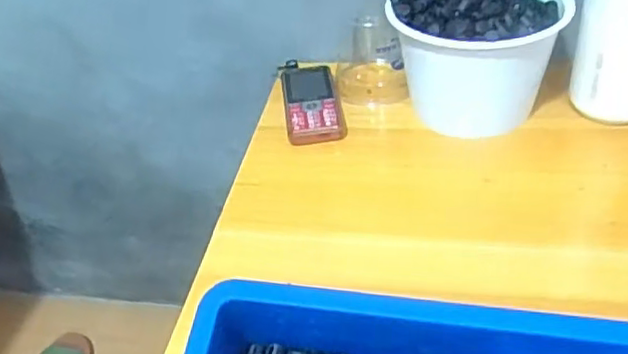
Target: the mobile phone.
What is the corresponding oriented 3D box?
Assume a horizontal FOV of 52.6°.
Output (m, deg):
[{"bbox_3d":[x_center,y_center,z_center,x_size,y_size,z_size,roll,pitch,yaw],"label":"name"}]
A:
[{"bbox_3d":[-0.002,-0.082,0.686,0.058,0.019,0.128,-8,39,0],"label":"mobile phone"}]

